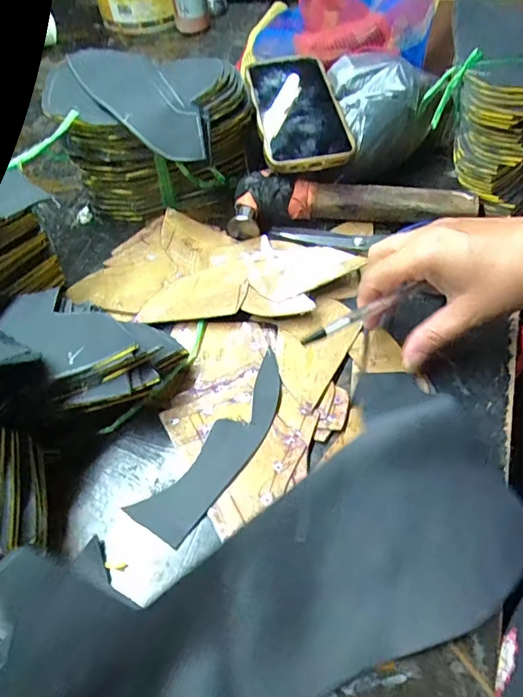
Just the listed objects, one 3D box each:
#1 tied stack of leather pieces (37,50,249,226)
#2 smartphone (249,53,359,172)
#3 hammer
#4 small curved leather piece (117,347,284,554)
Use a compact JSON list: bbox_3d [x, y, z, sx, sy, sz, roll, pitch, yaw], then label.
[{"bbox_3d":[-0.112,-0.207,0.475,0.177,0.095,0.129,17,59,16],"label":"tied stack of leather pieces"},{"bbox_3d":[0.035,-0.236,0.478,0.082,0.016,0.171,-8,60,-4],"label":"smartphone"},{"bbox_3d":[0.083,-0.135,0.445,0.218,0.030,0.058,2,56,6],"label":"hammer"},{"bbox_3d":[-0.026,0.068,0.342,0.042,0.005,0.147,33,68,23],"label":"small curved leather piece"}]

